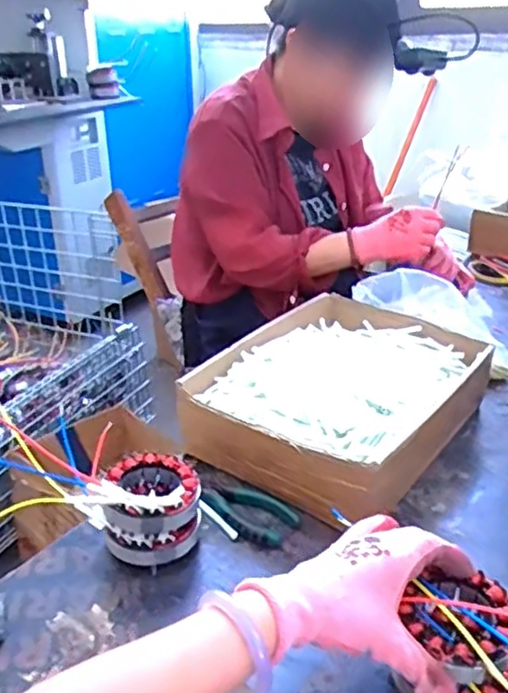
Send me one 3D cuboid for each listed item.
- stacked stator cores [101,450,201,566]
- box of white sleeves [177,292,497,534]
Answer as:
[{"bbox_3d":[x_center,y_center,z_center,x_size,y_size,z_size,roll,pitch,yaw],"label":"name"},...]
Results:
[{"bbox_3d":[-0.093,0.145,0.608,0.086,0.068,0.082,-7,28,-11],"label":"stacked stator cores"},{"bbox_3d":[0.108,0.053,0.771,0.238,0.091,0.338,19,33,34],"label":"box of white sleeves"}]

